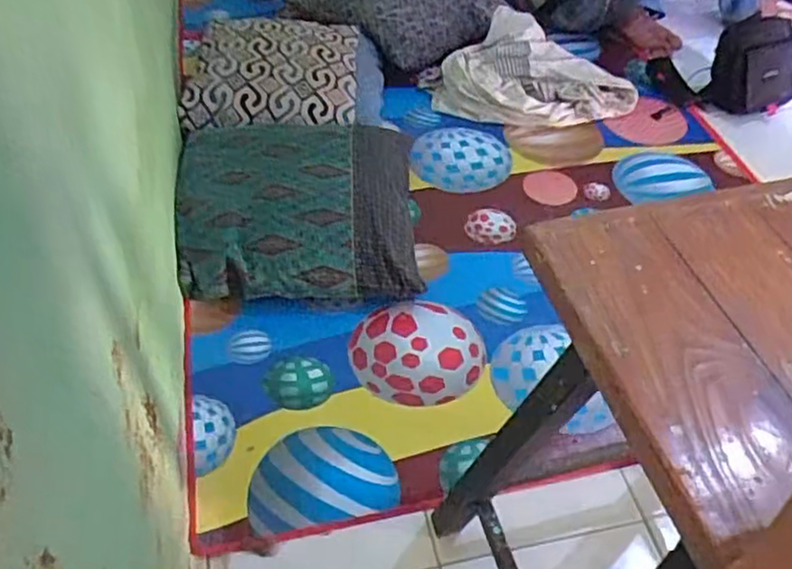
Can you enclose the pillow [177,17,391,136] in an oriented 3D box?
[{"bbox_3d":[-0.247,-0.478,1.576,0.435,0.106,0.415,5,48,2],"label":"pillow"}]

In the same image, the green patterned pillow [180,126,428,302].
[{"bbox_3d":[-0.182,-0.161,1.301,0.430,0.116,0.442,-2,49,-5],"label":"green patterned pillow"}]

